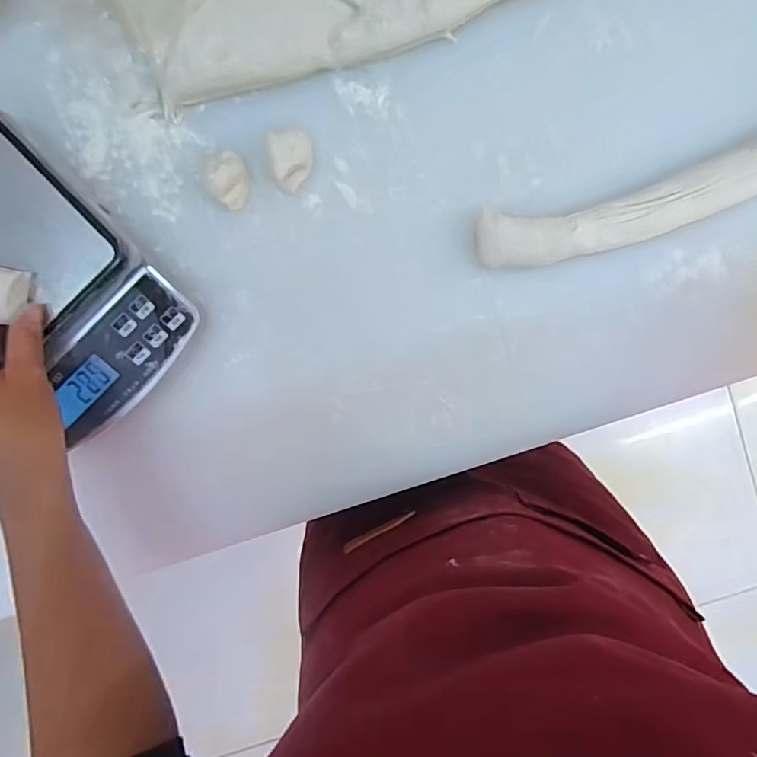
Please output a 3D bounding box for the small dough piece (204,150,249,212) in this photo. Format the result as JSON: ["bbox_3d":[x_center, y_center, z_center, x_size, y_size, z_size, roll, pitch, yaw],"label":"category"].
[{"bbox_3d":[-0.111,-0.149,0.398,0.030,0.024,0.034,35,94,-4],"label":"small dough piece"}]

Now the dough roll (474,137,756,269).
[{"bbox_3d":[0.282,-0.170,0.391,0.437,0.022,0.064,-22,96,1],"label":"dough roll"}]

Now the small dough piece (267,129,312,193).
[{"bbox_3d":[-0.064,-0.162,0.395,0.029,0.026,0.039,-7,96,0],"label":"small dough piece"}]

